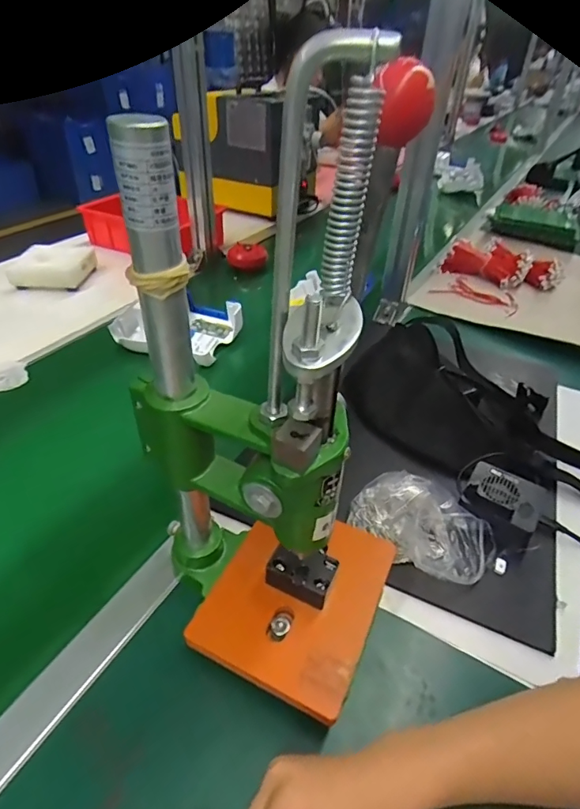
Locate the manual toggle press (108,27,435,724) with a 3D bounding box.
[{"bbox_3d":[-0.016,0.028,0.307,0.195,0.380,0.155,18,42,18],"label":"manual toggle press"}]

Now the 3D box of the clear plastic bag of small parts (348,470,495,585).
[{"bbox_3d":[0.136,0.123,0.479,0.142,0.048,0.100,32,47,30],"label":"clear plastic bag of small parts"}]

